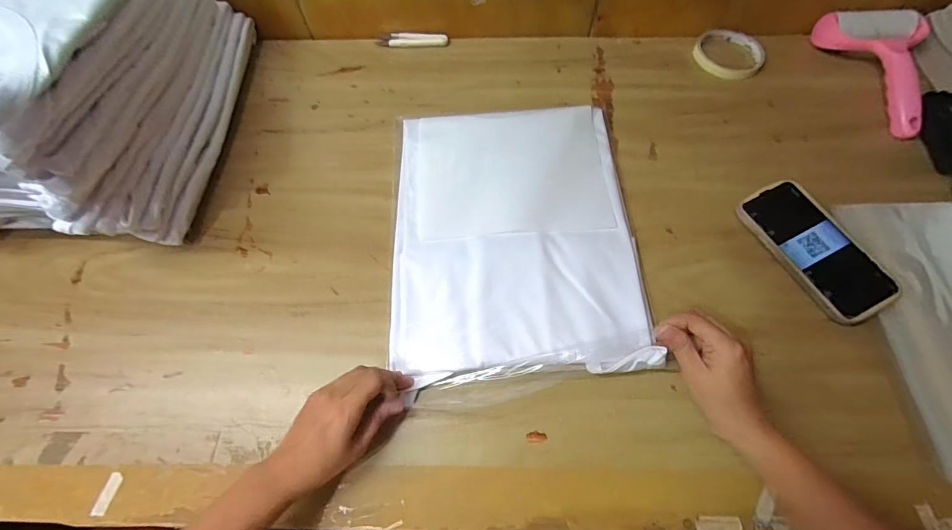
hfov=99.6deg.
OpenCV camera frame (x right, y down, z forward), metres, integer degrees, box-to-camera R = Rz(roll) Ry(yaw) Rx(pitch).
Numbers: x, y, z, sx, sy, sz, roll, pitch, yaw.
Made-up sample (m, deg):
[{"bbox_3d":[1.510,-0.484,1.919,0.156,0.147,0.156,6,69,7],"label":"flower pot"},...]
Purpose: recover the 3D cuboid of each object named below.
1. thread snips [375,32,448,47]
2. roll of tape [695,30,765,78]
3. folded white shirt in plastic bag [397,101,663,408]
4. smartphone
[{"bbox_3d":[-0.092,-0.323,0.580,0.100,0.006,0.025,2,67,3],"label":"thread snips"},{"bbox_3d":[0.344,-0.288,0.550,0.087,0.009,0.084,-1,66,2],"label":"roll of tape"},{"bbox_3d":[0.041,-0.040,0.445,0.264,0.017,0.321,-4,66,0],"label":"folded white shirt in plastic bag"},{"bbox_3d":[0.363,-0.020,0.431,0.089,0.011,0.160,-24,68,-8],"label":"smartphone"}]

